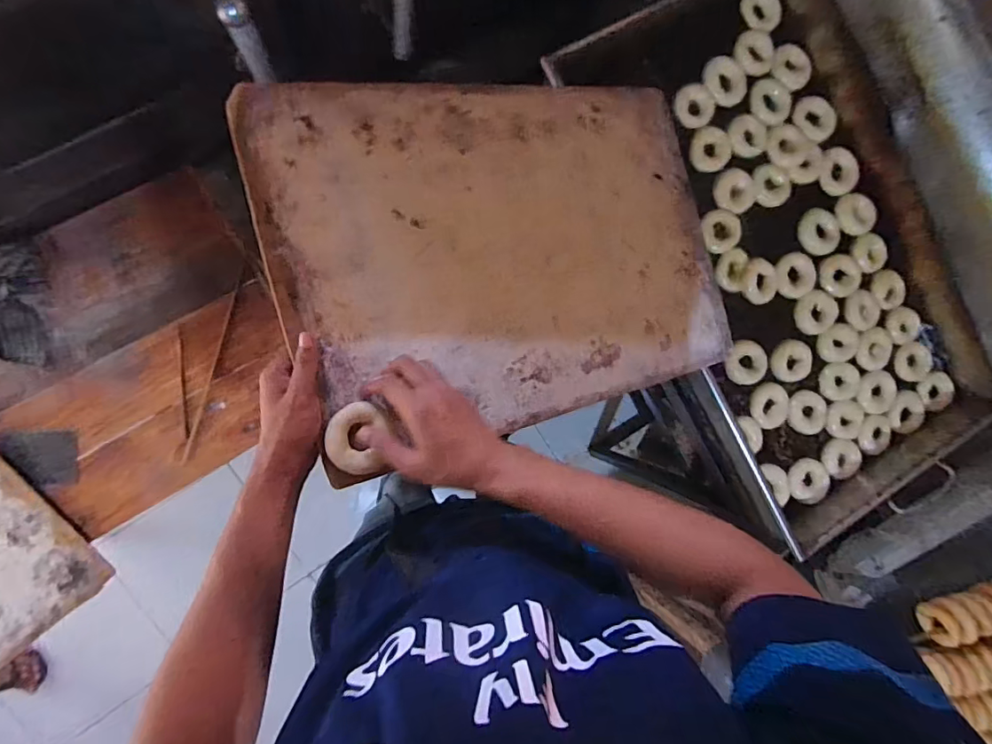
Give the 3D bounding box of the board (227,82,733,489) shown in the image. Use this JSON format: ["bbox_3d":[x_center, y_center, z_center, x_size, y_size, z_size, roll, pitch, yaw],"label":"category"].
[{"bbox_3d":[0.043,-0.154,0.627,0.587,0.014,0.413,-15,91,-26],"label":"board"}]

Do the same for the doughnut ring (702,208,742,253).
[{"bbox_3d":[0.368,-0.233,0.819,0.065,0.016,0.070,-1,93,-12],"label":"doughnut ring"}]

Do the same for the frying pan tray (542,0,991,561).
[{"bbox_3d":[0.467,-0.202,0.804,0.490,0.137,0.937,-30,98,-9],"label":"frying pan tray"}]

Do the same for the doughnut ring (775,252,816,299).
[{"bbox_3d":[0.501,-0.162,0.835,0.070,0.016,0.075,-1,93,-12],"label":"doughnut ring"}]

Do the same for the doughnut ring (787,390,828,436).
[{"bbox_3d":[0.538,0.070,0.862,0.074,0.013,0.073,-1,93,-12],"label":"doughnut ring"}]

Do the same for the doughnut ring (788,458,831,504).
[{"bbox_3d":[0.536,0.187,0.856,0.077,0.017,0.074,-1,93,-12],"label":"doughnut ring"}]

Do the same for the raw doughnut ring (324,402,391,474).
[{"bbox_3d":[-0.142,0.066,0.508,0.057,0.015,0.067,10,94,-7],"label":"raw doughnut ring"}]

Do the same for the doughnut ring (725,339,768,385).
[{"bbox_3d":[0.413,-0.018,0.834,0.068,0.032,0.074,-1,93,-12],"label":"doughnut ring"}]

